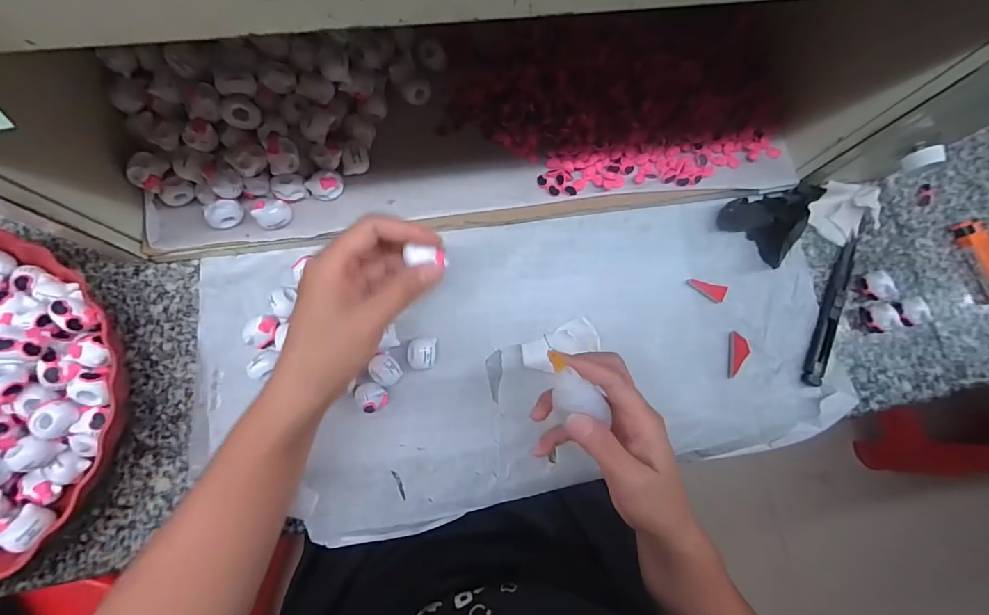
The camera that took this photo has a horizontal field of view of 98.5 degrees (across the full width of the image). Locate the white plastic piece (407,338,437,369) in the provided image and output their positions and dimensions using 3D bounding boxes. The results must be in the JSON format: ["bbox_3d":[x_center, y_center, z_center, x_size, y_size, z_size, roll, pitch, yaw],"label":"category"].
[{"bbox_3d":[-0.057,0.036,0.331,0.021,0.017,0.024,2,82,-5],"label":"white plastic piece"}]

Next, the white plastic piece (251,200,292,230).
[{"bbox_3d":[-0.169,-0.072,0.327,0.025,0.023,0.016,-34,86,-8],"label":"white plastic piece"}]

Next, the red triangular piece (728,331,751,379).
[{"bbox_3d":[0.205,0.040,0.356,0.017,0.004,0.038,13,81,-3],"label":"red triangular piece"}]

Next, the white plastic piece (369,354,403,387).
[{"bbox_3d":[-0.084,0.048,0.326,0.021,0.016,0.024,-35,87,-8],"label":"white plastic piece"}]

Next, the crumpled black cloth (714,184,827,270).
[{"bbox_3d":[0.244,-0.083,0.364,0.074,0.037,0.062,-41,87,-9],"label":"crumpled black cloth"}]

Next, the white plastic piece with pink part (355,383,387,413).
[{"bbox_3d":[-0.091,0.066,0.318,0.018,0.024,0.022,-39,87,-9],"label":"white plastic piece with pink part"}]

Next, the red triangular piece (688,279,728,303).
[{"bbox_3d":[0.182,-0.015,0.367,0.033,0.007,0.014,16,81,-3],"label":"red triangular piece"}]

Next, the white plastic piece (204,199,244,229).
[{"bbox_3d":[-0.205,-0.070,0.326,0.022,0.020,0.018,-19,84,-7],"label":"white plastic piece"}]

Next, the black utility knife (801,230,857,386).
[{"bbox_3d":[0.295,-0.001,0.370,0.018,0.009,0.147,26,81,-1],"label":"black utility knife"}]

